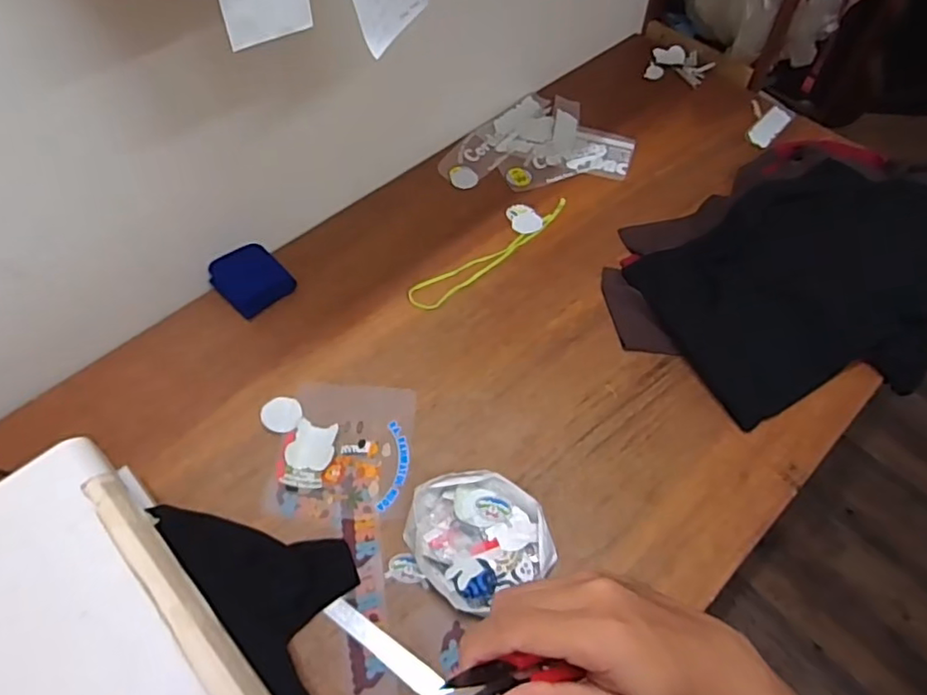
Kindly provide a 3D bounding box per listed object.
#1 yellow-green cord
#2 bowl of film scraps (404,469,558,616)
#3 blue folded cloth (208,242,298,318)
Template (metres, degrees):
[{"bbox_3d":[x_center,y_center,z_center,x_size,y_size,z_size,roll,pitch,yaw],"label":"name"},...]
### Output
[{"bbox_3d":[0.062,-0.172,1.105,0.373,0.014,0.057,-33,74,-21],"label":"yellow-green cord"},{"bbox_3d":[0.018,0.249,0.810,0.167,0.042,0.172,1,58,-1],"label":"bowl of film scraps"},{"bbox_3d":[-0.370,-0.121,1.053,0.115,0.033,0.122,-39,66,-22],"label":"blue folded cloth"}]

